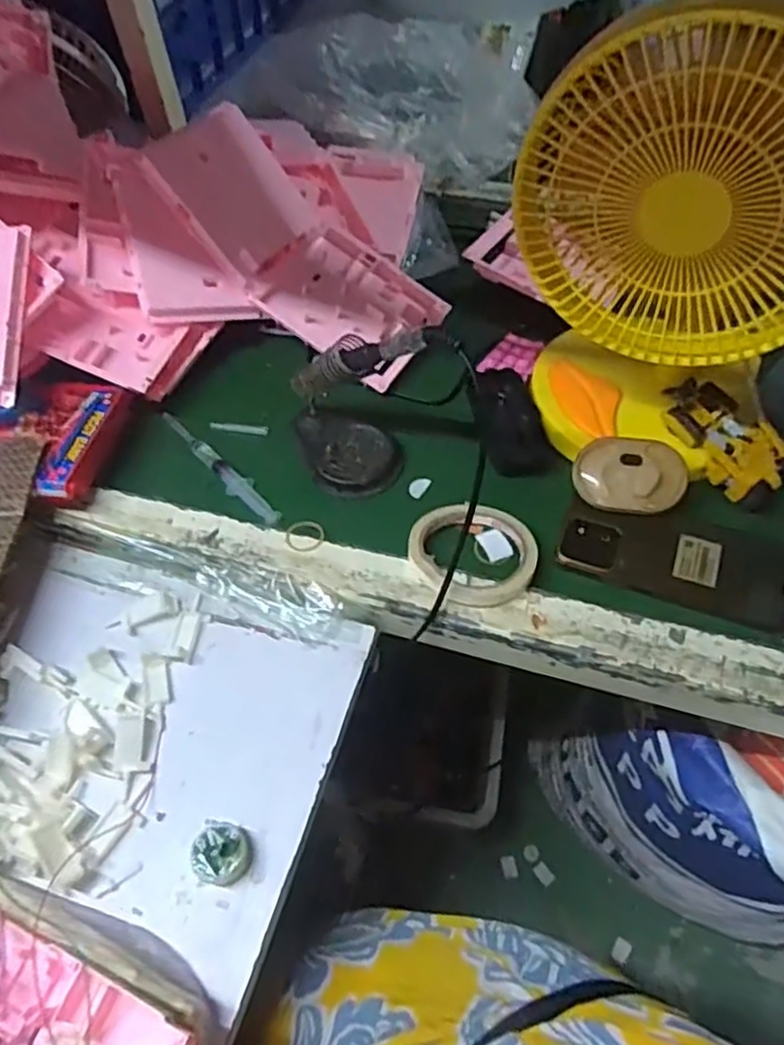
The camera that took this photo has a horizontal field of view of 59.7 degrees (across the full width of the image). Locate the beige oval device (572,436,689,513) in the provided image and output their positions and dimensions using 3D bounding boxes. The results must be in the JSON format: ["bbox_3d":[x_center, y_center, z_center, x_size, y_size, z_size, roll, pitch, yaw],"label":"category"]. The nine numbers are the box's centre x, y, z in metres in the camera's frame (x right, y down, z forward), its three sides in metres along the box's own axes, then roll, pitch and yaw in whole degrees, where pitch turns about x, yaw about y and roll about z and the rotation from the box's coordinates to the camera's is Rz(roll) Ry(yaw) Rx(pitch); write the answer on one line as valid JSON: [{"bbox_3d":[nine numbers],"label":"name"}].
[{"bbox_3d":[0.192,-0.037,0.553,0.084,0.020,0.060,8,76,13],"label":"beige oval device"}]

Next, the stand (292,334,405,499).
[{"bbox_3d":[-0.040,-0.094,0.565,0.079,0.113,0.098,-15,56,-6],"label":"stand"}]

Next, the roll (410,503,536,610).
[{"bbox_3d":[0.061,0.020,0.529,0.093,0.014,0.100,-2,55,3],"label":"roll"}]

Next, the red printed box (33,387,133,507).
[{"bbox_3d":[-0.265,-0.065,0.592,0.031,0.037,0.123,7,56,9],"label":"red printed box"}]

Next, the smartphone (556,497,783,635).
[{"bbox_3d":[0.218,0.027,0.526,0.170,0.007,0.079,15,58,14],"label":"smartphone"}]

